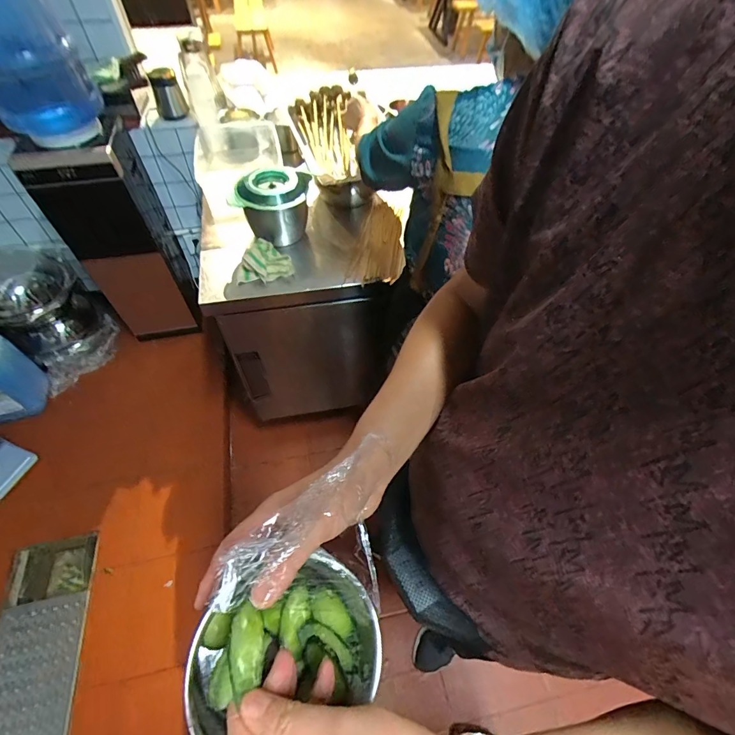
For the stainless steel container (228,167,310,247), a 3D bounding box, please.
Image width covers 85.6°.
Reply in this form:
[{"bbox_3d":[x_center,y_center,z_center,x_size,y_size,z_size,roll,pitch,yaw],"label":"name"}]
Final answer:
[{"bbox_3d":[-0.244,-0.417,1.044,0.179,0.144,0.138,1,56,-1],"label":"stainless steel container"}]

